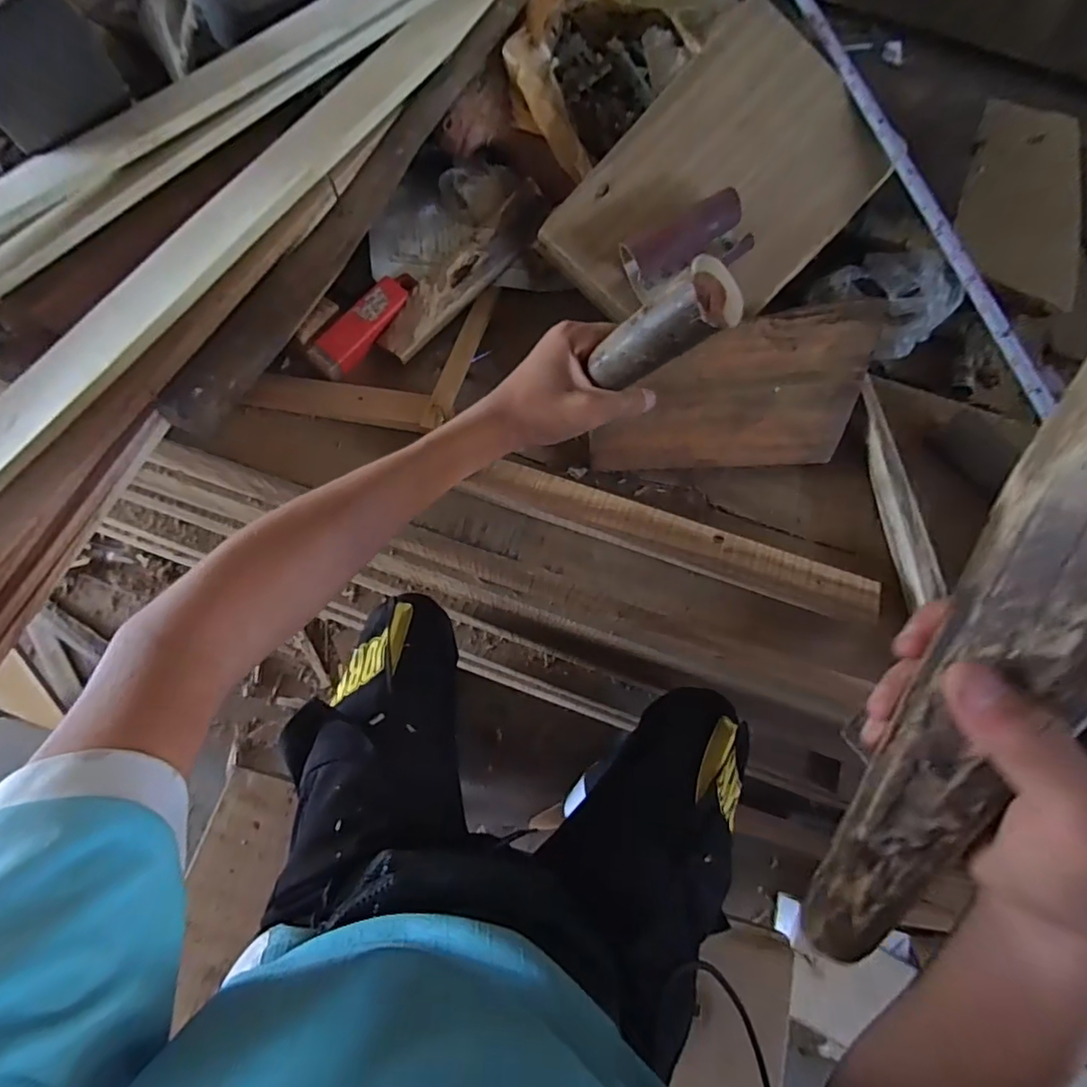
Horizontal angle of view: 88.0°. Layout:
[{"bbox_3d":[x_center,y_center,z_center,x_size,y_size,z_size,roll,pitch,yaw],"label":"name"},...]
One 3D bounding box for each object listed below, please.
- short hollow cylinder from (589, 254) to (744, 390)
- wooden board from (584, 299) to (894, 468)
[{"bbox_3d":[0.060,-0.109,0.296,0.029,0.084,0.030,15,66,-35],"label":"short hollow cylinder"},{"bbox_3d":[0.167,-0.131,0.483,0.254,0.016,0.129,-6,93,-3],"label":"wooden board"}]

